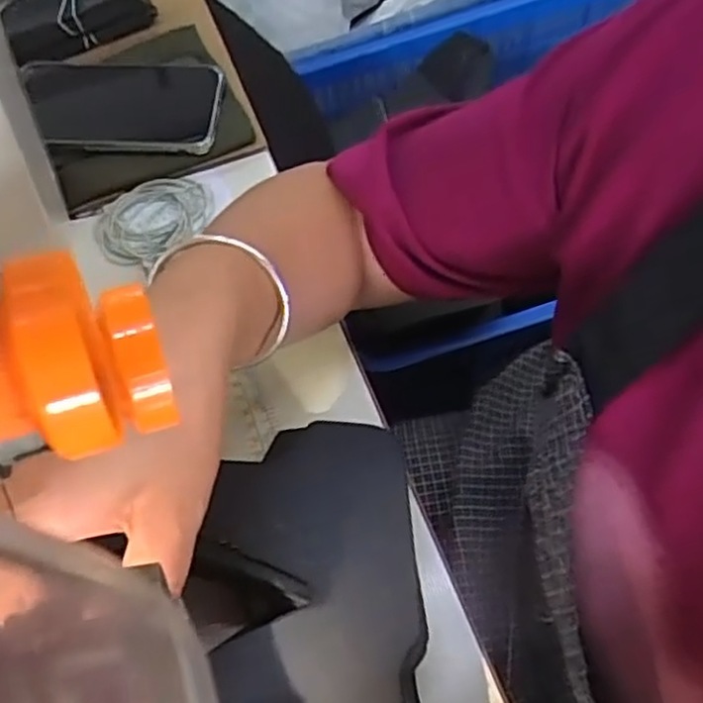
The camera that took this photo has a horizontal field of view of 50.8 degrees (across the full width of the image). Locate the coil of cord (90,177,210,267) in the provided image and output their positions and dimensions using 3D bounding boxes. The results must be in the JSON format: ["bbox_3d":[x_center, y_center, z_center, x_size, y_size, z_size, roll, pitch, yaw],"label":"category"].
[{"bbox_3d":[-0.145,-0.097,0.537,0.083,0.008,0.063,-41,67,-16],"label":"coil of cord"}]

